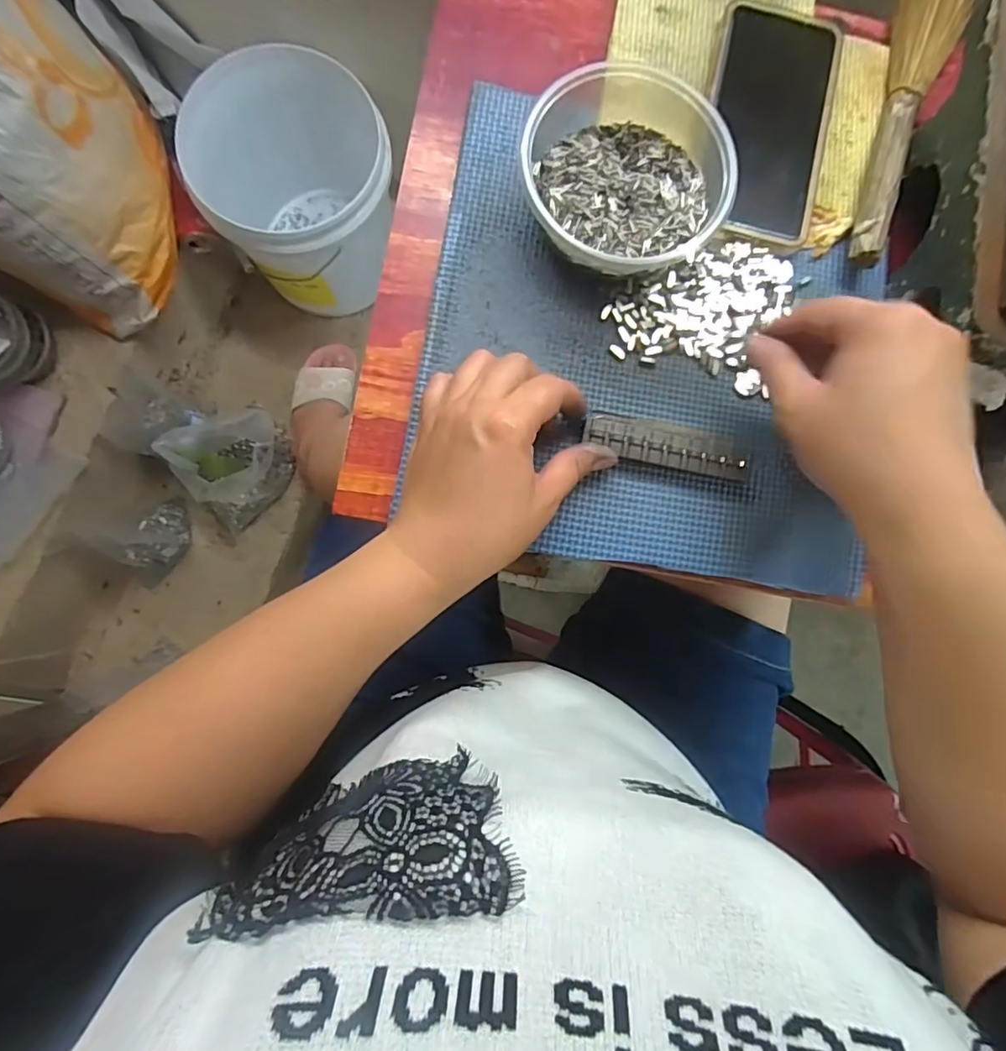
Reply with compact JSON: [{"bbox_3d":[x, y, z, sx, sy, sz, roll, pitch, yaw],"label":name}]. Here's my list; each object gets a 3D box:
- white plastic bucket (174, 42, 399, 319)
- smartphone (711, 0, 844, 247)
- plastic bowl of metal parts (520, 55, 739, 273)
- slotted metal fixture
[{"bbox_3d":[-0.308,-0.495,0.848,0.242,0.262,0.242,0,84,-5],"label":"white plastic bucket"},{"bbox_3d":[0.164,-0.245,0.340,0.073,0.009,0.147,10,83,-4],"label":"smartphone"},{"bbox_3d":[0.062,-0.202,0.316,0.109,0.050,0.127,-25,87,-7],"label":"plastic bowl of metal parts"},{"bbox_3d":[0.093,-0.046,0.319,0.093,0.011,0.028,13,83,-3],"label":"slotted metal fixture"}]

